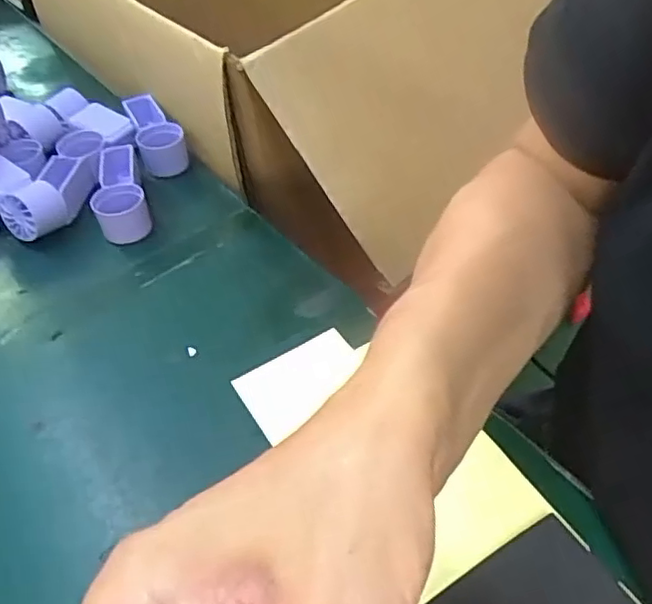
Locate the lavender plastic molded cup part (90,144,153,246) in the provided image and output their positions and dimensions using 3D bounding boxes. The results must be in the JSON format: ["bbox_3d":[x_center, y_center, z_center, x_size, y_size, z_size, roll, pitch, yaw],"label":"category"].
[{"bbox_3d":[-0.171,-0.092,0.520,0.039,0.031,0.102,-16,49,-12],"label":"lavender plastic molded cup part"}]

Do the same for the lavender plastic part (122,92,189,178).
[{"bbox_3d":[-0.154,-0.152,0.576,0.038,0.030,0.104,-18,50,-14],"label":"lavender plastic part"}]

